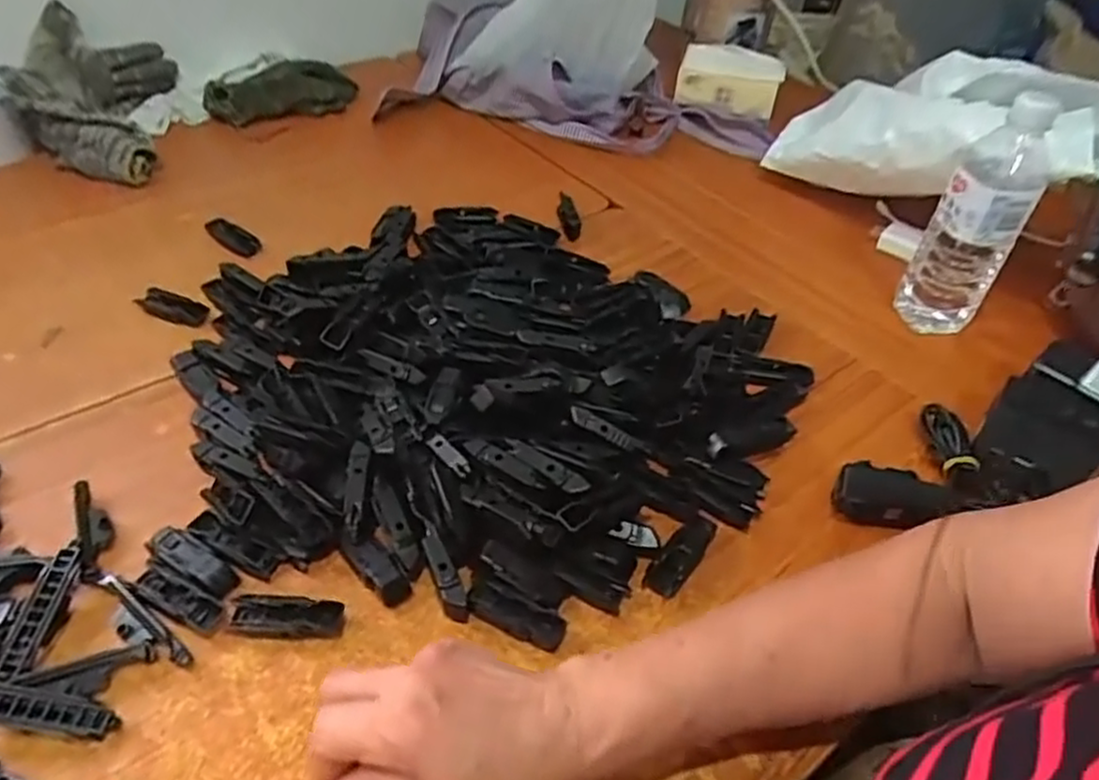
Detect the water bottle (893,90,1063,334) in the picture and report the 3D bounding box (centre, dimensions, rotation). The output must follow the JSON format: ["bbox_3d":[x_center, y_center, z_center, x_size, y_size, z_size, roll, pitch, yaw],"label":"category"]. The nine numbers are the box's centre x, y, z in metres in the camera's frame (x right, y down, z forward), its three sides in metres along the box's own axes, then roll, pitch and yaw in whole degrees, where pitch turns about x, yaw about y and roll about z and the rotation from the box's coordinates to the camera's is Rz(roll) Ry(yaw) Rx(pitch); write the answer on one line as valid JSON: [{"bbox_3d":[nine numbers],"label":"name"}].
[{"bbox_3d":[0.357,-0.134,0.618,0.069,0.193,0.053,30,49,24],"label":"water bottle"}]

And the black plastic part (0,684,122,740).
[{"bbox_3d":[-0.268,0.166,0.382,0.079,0.010,0.018,17,42,-12],"label":"black plastic part"}]

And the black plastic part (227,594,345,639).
[{"bbox_3d":[-0.157,0.136,0.438,0.065,0.013,0.023,5,44,-2],"label":"black plastic part"}]

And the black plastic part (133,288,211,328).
[{"bbox_3d":[-0.326,-0.073,0.626,0.063,0.008,0.026,13,44,6],"label":"black plastic part"}]

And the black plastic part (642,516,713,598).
[{"bbox_3d":[0.089,0.106,0.484,0.023,0.012,0.069,30,48,22],"label":"black plastic part"}]

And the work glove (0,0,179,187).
[{"bbox_3d":[-0.499,-0.313,0.790,0.144,0.107,0.202,-6,45,-11],"label":"work glove"}]

